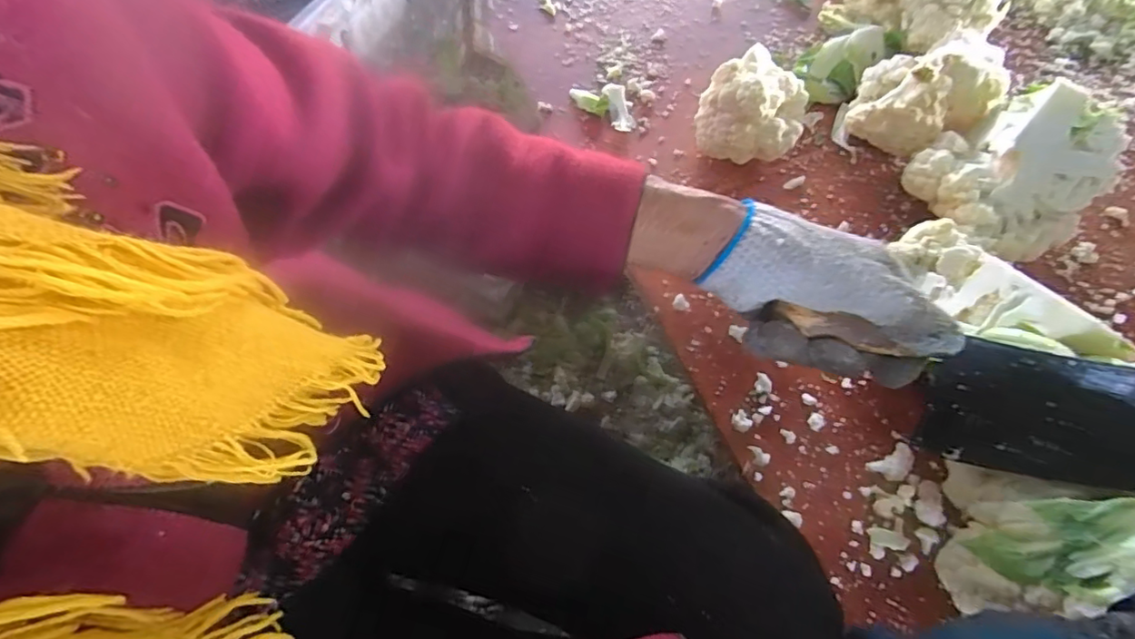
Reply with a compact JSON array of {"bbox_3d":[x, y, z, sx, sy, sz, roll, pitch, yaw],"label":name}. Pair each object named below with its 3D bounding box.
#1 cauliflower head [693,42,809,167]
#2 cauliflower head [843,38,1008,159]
[{"bbox_3d":[0.156,-0.173,0.475,0.086,0.077,0.073,26,67,9],"label":"cauliflower head"},{"bbox_3d":[0.309,-0.192,0.488,0.105,0.080,0.109,36,69,13],"label":"cauliflower head"}]

